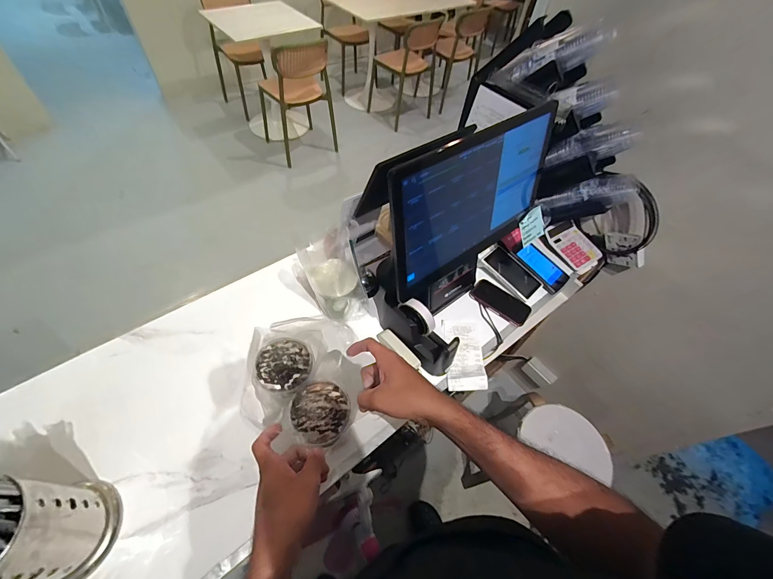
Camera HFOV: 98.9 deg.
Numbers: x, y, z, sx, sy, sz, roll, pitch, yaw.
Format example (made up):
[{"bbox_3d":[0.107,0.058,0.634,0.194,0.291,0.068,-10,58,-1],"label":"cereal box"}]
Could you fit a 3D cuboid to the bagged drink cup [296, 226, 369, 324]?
[{"bbox_3d":[-0.101,-0.013,0.689,0.122,0.208,0.075,-21,59,-19],"label":"bagged drink cup"}]

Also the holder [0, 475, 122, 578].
[{"bbox_3d":[-0.476,0.329,0.441,0.108,0.166,0.140,4,54,-2],"label":"holder"}]

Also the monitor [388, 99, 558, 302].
[{"bbox_3d":[0.150,-0.148,0.598,0.380,0.280,0.050,-31,48,-24],"label":"monitor"}]

